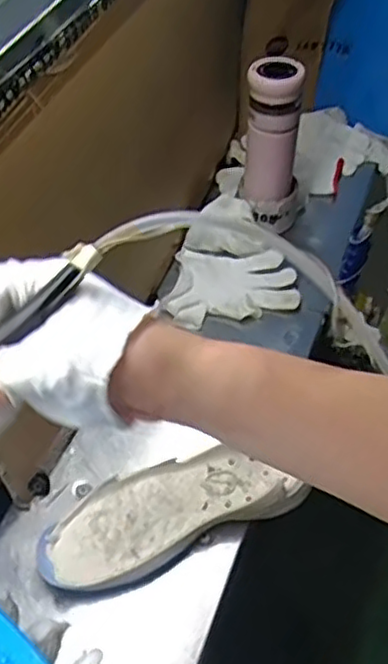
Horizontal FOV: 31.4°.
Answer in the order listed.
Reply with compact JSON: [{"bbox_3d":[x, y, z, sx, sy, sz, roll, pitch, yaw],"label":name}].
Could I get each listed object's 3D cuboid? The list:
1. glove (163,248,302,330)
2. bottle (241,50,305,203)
[{"bbox_3d":[0.051,-0.062,0.912,0.166,0.018,0.120,1,47,0],"label":"glove"},{"bbox_3d":[0.103,-0.260,0.909,0.069,0.178,0.061,13,48,11],"label":"bottle"}]

